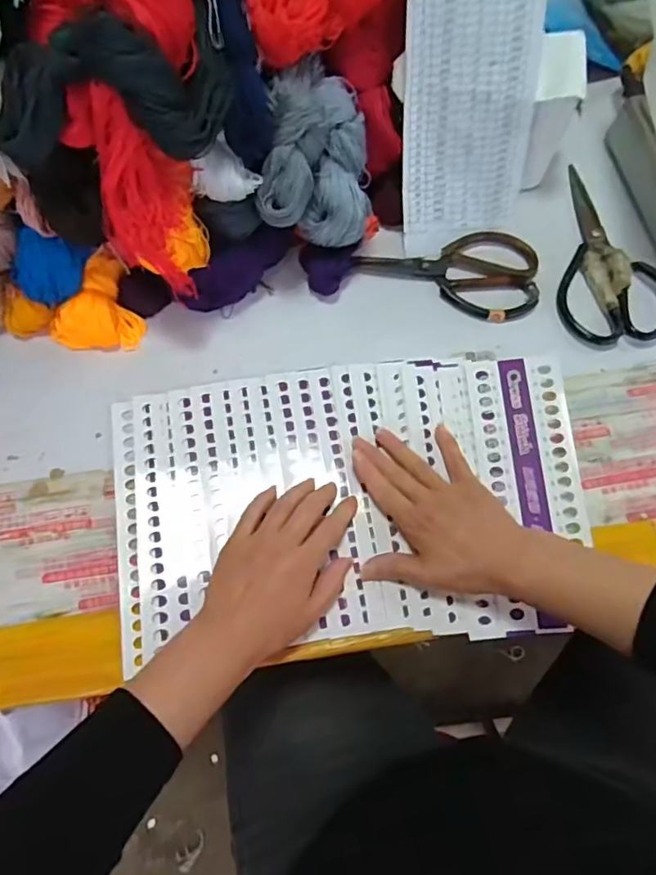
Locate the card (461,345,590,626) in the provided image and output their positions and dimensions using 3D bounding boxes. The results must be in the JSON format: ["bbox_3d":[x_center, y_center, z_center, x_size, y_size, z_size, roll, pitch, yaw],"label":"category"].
[{"bbox_3d":[0.178,0.040,0.498,0.085,0.005,0.244,-4,71,5],"label":"card"}]

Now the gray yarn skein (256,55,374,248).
[{"bbox_3d":[-0.006,-0.251,0.501,0.095,0.090,0.140,6,73,1],"label":"gray yarn skein"}]

